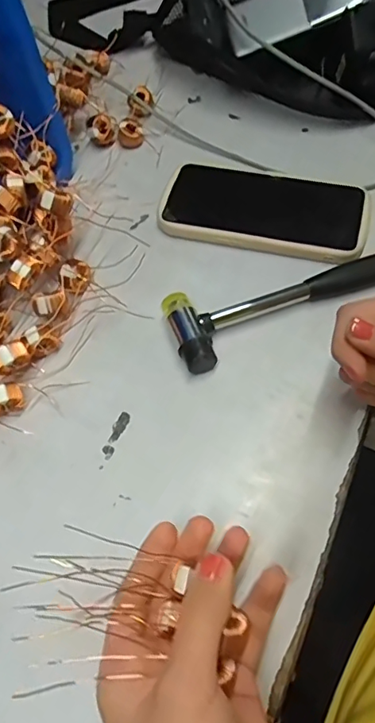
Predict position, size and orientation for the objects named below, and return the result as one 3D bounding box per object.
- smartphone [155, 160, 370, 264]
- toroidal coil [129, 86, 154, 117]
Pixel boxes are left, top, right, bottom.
[{"bbox_3d":[0.063,-0.129,0.416,0.166,0.012,0.086,13,61,13],"label":"smartphone"},{"bbox_3d":[-0.044,-0.256,0.489,0.026,0.017,0.022,-26,62,-10],"label":"toroidal coil"}]

